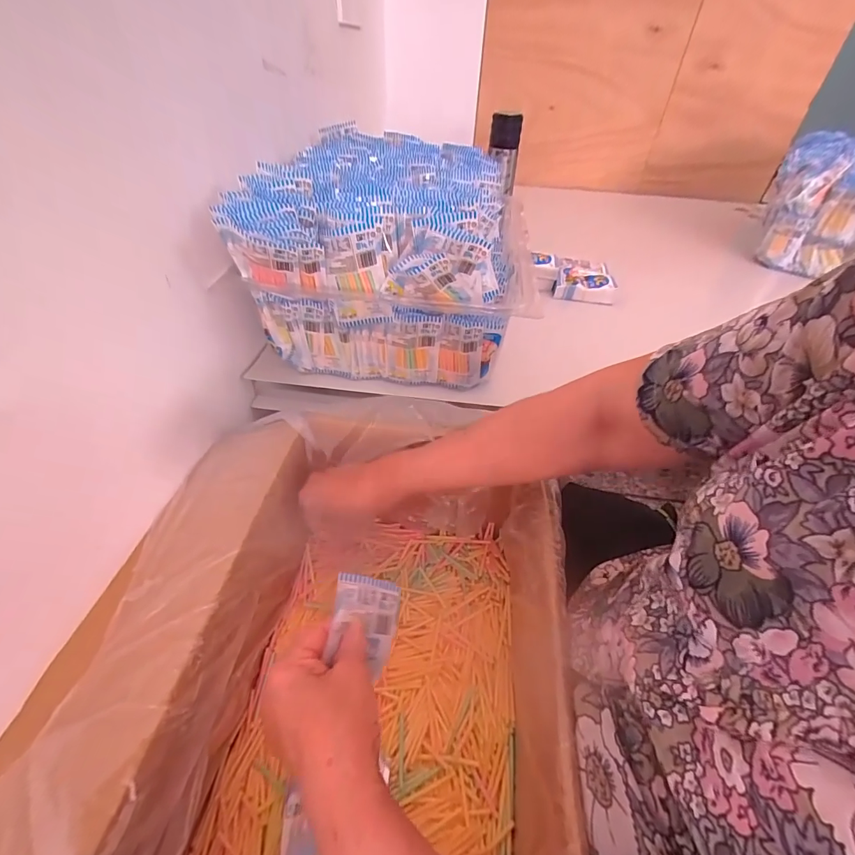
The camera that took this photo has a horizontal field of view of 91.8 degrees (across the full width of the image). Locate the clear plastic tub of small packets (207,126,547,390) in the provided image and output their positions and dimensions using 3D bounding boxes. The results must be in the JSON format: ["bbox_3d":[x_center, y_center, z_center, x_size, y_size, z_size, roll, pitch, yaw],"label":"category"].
[{"bbox_3d":[-0.038,-0.254,0.580,0.305,0.195,0.416,4,43,0],"label":"clear plastic tub of small packets"}]

